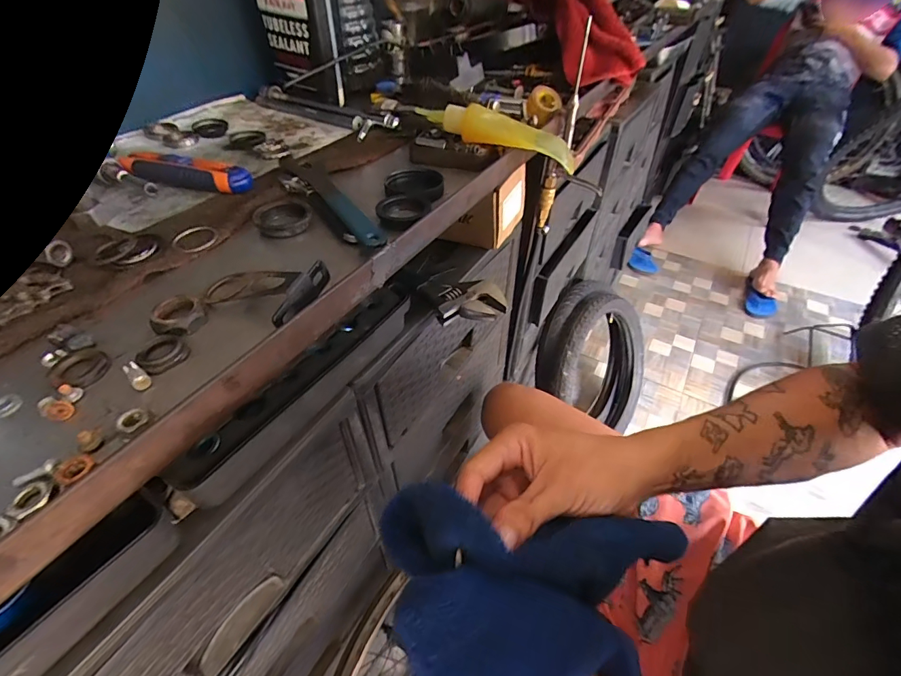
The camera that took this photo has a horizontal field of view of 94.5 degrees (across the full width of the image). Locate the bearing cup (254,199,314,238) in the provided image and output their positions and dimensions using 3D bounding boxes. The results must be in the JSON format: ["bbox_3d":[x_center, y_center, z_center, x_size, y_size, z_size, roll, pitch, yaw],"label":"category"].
[{"bbox_3d":[-0.141,-0.102,0.352,0.046,0.011,0.046,0,44,0],"label":"bearing cup"}]

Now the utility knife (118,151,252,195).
[{"bbox_3d":[-0.250,-0.158,0.395,0.130,0.018,0.028,12,46,12],"label":"utility knife"}]

